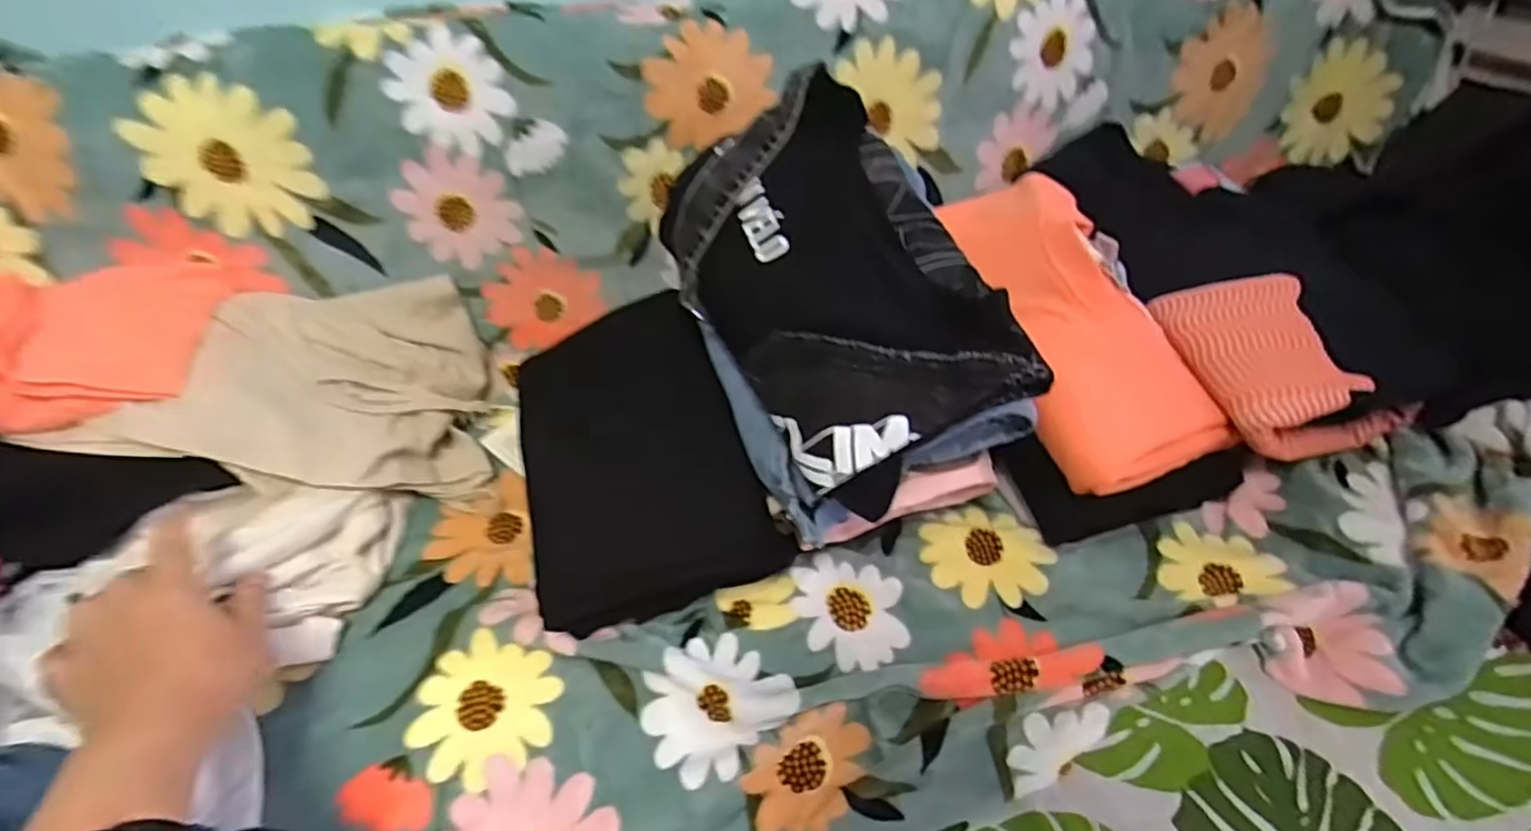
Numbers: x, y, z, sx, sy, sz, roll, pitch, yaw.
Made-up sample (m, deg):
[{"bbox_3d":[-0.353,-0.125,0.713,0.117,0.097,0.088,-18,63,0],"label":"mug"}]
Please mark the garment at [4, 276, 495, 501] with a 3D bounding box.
[{"bbox_3d":[-0.388,-0.013,0.575,0.260,0.121,0.196,-12,43,-10],"label":"garment"}]

